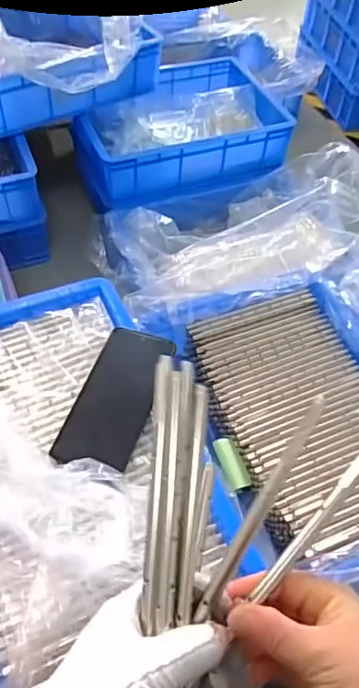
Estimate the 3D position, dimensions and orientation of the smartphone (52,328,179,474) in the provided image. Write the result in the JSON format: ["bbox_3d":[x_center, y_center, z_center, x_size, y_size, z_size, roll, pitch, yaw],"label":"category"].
[{"bbox_3d":[-0.064,0.054,0.543,0.072,0.009,0.161,24,64,-1],"label":"smartphone"}]

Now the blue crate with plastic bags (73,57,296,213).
[{"bbox_3d":[-0.009,-0.454,1.119,0.417,0.110,0.314,-17,57,-16],"label":"blue crate with plastic bags"}]

